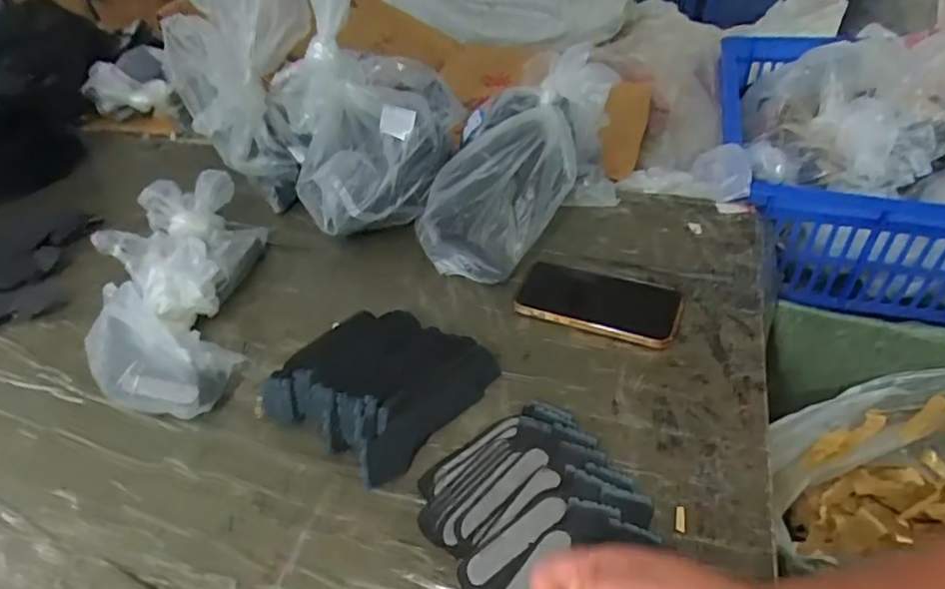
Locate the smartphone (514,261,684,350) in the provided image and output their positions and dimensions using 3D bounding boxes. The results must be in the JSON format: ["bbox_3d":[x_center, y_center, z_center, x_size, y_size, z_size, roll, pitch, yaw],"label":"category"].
[{"bbox_3d":[0.119,0.005,0.568,0.149,0.009,0.084,13,44,20],"label":"smartphone"}]

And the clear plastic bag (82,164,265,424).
[{"bbox_3d":[-0.291,-0.008,0.577,0.140,0.082,0.281,-9,41,-4],"label":"clear plastic bag"}]

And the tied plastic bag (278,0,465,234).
[{"bbox_3d":[-0.113,-0.208,0.612,0.190,0.237,0.151,-5,40,0],"label":"tied plastic bag"}]

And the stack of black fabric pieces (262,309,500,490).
[{"bbox_3d":[-0.082,0.068,0.500,0.151,0.034,0.140,23,48,28],"label":"stack of black fabric pieces"}]

